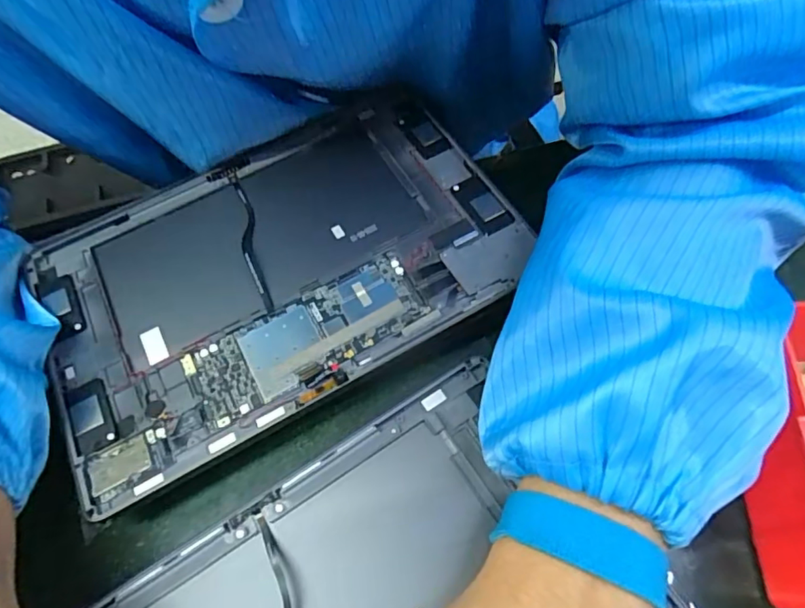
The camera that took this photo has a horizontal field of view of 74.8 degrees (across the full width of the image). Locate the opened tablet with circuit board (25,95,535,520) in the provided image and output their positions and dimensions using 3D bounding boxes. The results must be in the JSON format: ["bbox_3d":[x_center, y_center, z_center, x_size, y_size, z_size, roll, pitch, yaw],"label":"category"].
[{"bbox_3d":[-0.069,-0.021,0.291,0.248,0.008,0.159,-27,63,-9],"label":"opened tablet with circuit board"}]

